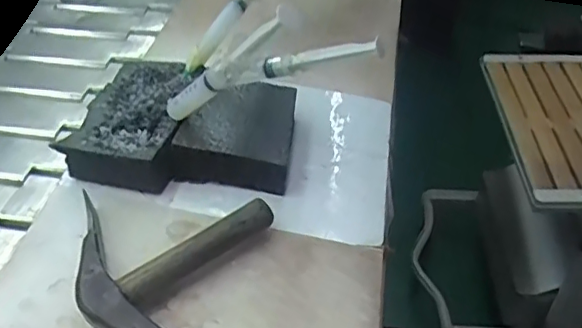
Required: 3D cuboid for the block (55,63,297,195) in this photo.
[{"bbox_3d":[-0.077,-0.029,0.470,0.164,0.036,0.122,8,44,9],"label":"block"}]

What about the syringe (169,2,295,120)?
[{"bbox_3d":[-0.047,-0.060,0.384,0.016,0.161,0.013,52,52,-9],"label":"syringe"}]

